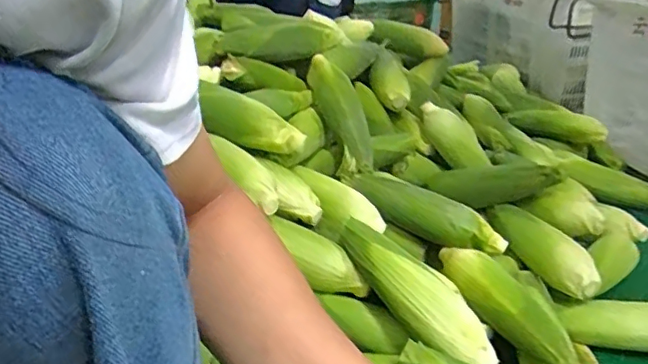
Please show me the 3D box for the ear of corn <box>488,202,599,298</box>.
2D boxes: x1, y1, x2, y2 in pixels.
[{"bbox_3d":[0.312,0.089,0.814,0.058,0.055,0.221,-7,25,-13],"label":"ear of corn"}]

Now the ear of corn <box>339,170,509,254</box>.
[{"bbox_3d":[0.144,0.043,0.820,0.250,0.063,0.062,25,32,18],"label":"ear of corn"}]

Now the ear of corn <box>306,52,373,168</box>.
[{"bbox_3d":[0.030,-0.118,0.900,0.051,0.058,0.224,-13,62,-25],"label":"ear of corn"}]

